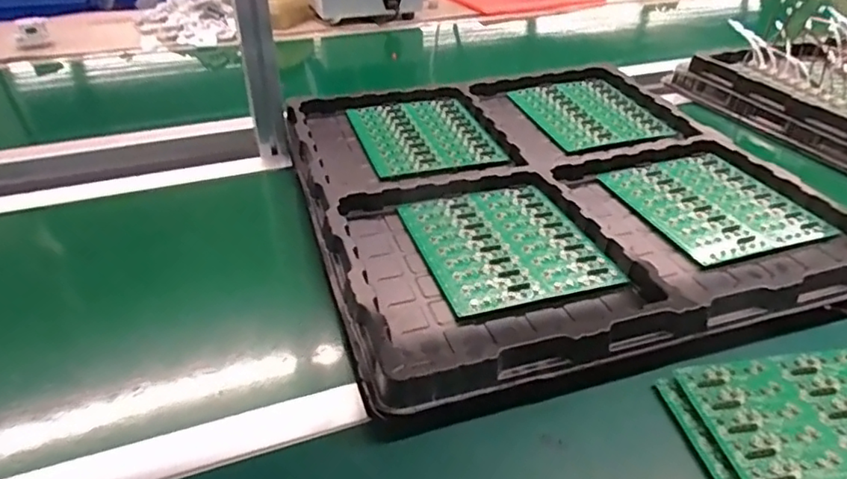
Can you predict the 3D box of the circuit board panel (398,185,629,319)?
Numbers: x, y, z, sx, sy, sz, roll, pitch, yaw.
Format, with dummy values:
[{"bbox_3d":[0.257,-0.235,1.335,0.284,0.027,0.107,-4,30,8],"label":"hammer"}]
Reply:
[{"bbox_3d":[0.081,0.001,0.608,0.169,0.006,0.192,-10,36,-14],"label":"circuit board panel"}]

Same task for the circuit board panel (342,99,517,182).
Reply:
[{"bbox_3d":[0.000,-0.145,0.807,0.170,0.012,0.197,-10,36,-13],"label":"circuit board panel"}]

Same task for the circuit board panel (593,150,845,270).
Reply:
[{"bbox_3d":[0.328,-0.043,0.668,0.168,0.007,0.185,-10,36,-13],"label":"circuit board panel"}]

